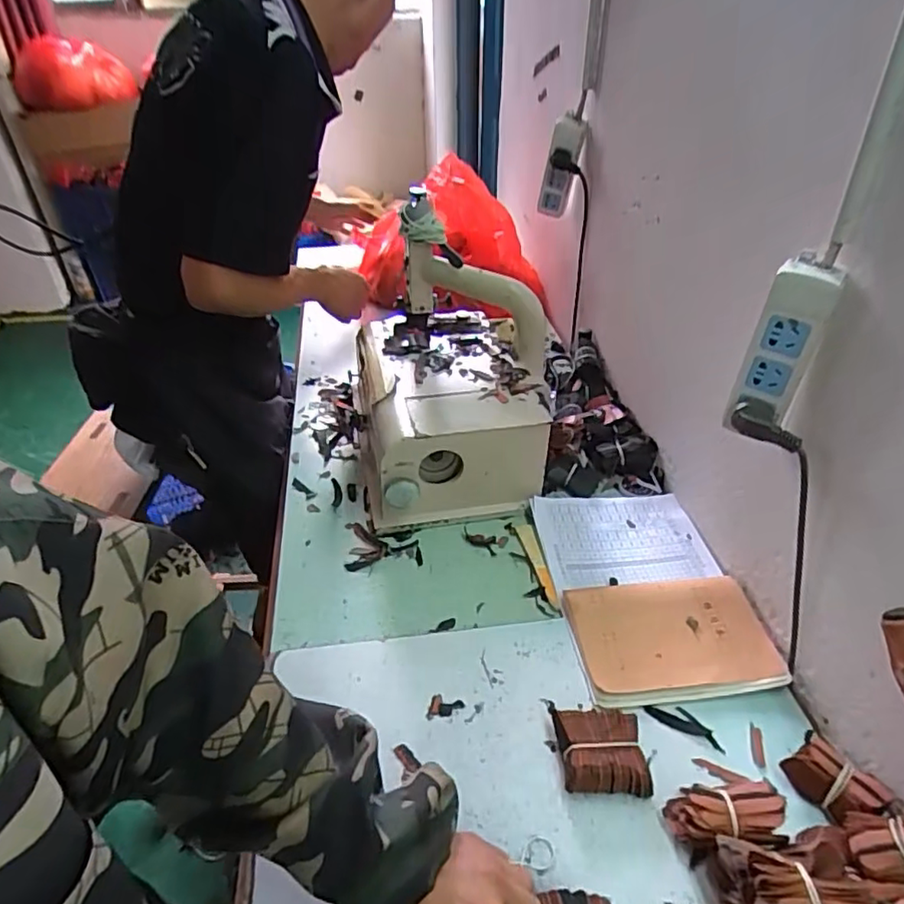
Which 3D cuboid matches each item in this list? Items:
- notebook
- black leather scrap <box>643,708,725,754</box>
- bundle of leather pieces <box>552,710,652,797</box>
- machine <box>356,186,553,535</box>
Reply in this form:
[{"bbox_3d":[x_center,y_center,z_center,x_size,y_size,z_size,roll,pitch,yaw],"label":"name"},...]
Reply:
[{"bbox_3d":[0.242,0.205,0.669,0.206,0.017,0.142,-5,40,-4],"label":"notebook"},{"bbox_3d":[0.234,0.270,0.601,0.076,0.008,0.025,21,45,24],"label":"black leather scrap"},{"bbox_3d":[0.138,0.280,0.562,0.075,0.031,0.073,-4,40,-2],"label":"bundle of leather pieces"},{"bbox_3d":[-0.004,-0.121,0.864,0.277,0.308,0.334,-8,41,-7],"label":"machine"}]

